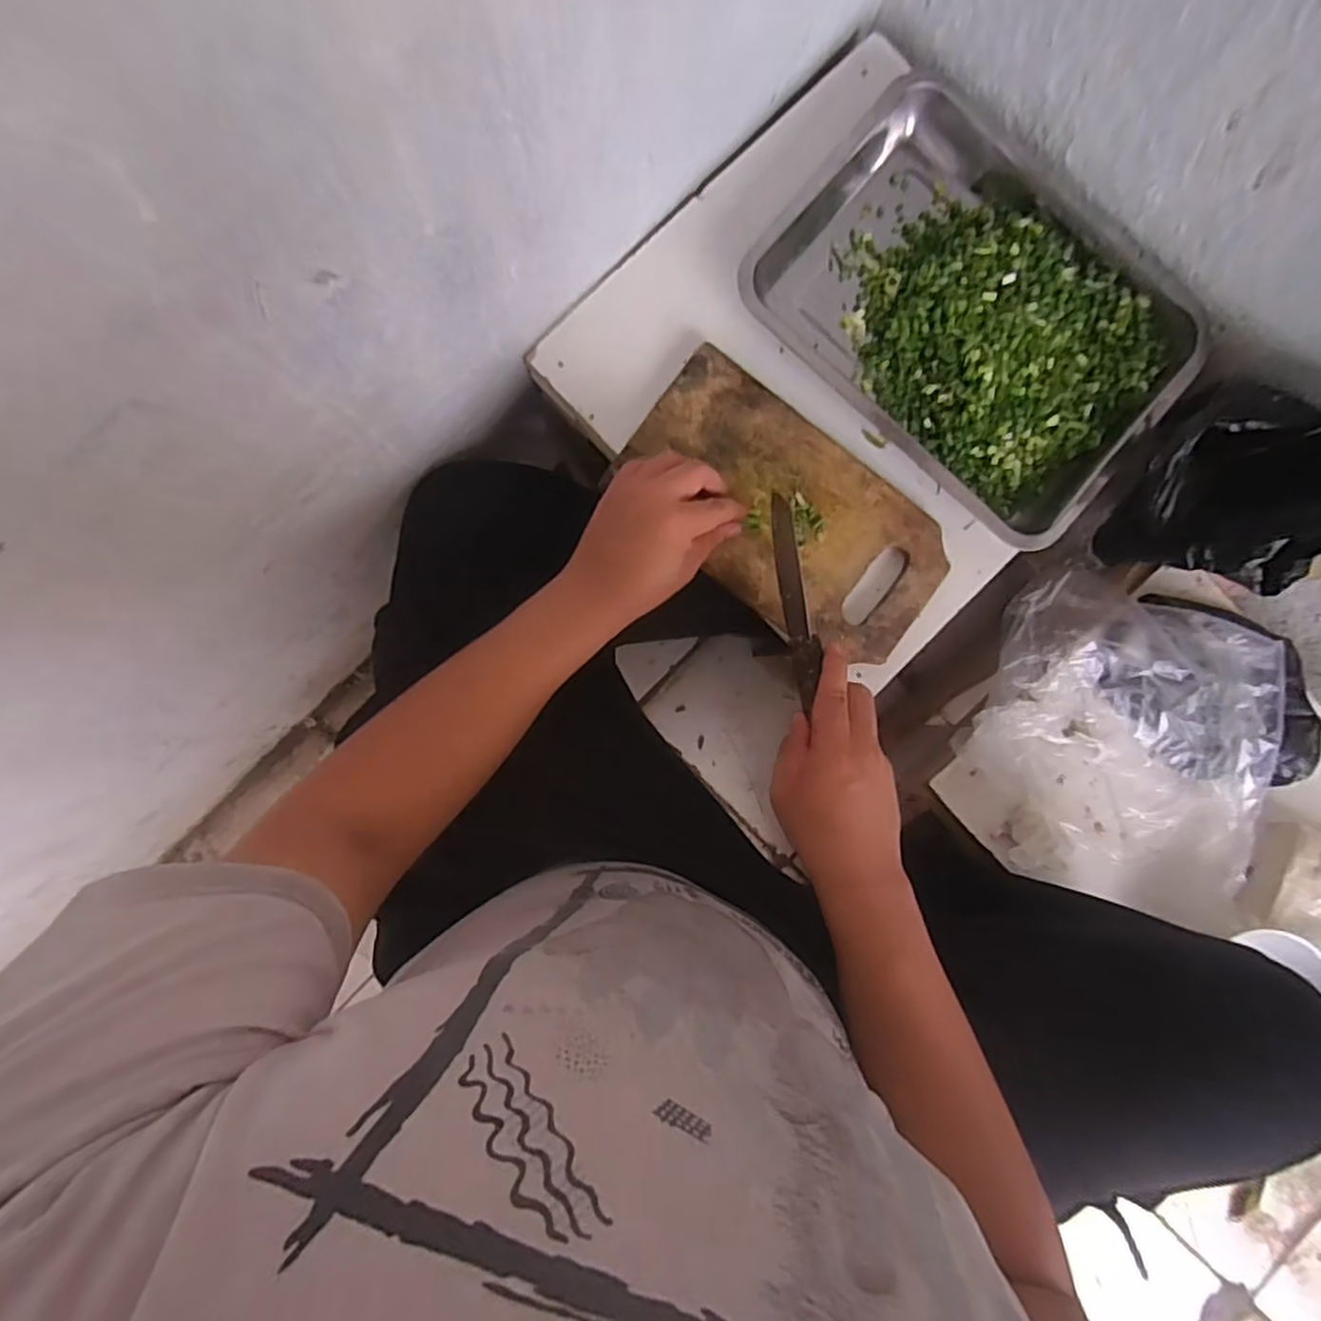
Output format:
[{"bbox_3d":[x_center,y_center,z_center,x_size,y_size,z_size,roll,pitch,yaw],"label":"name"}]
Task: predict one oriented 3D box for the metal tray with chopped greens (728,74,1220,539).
[{"bbox_3d":[0.267,-0.294,0.573,0.345,0.039,0.260,40,86,-1],"label":"metal tray with chopped greens"}]

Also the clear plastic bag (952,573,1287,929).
[{"bbox_3d":[0.460,0.083,0.663,0.304,0.066,0.292,21,87,-2],"label":"clear plastic bag"}]

